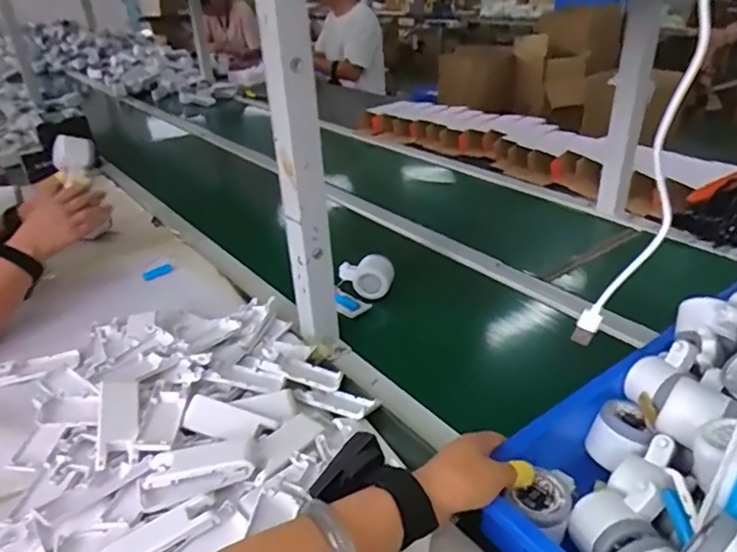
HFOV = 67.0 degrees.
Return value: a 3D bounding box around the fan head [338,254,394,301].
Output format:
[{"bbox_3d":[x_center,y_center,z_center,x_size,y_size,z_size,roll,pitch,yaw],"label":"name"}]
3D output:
[{"bbox_3d":[-0.002,0.001,0.882,0.087,0.054,0.048,-7,28,-2],"label":"fan head"}]

